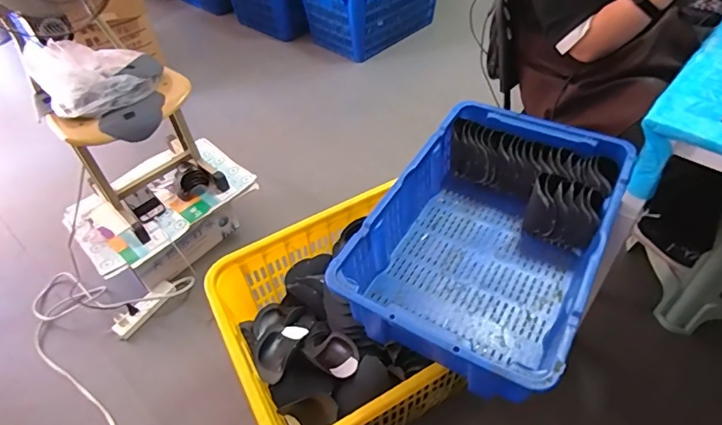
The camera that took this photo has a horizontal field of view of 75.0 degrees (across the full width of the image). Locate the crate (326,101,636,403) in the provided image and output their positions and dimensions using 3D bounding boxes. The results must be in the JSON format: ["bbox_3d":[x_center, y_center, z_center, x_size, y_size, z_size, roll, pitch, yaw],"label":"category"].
[{"bbox_3d":[0.286,0.038,1.031,0.423,0.169,0.673,23,53,24],"label":"crate"}]

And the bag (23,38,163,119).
[{"bbox_3d":[-0.682,-0.383,1.217,0.287,0.144,0.225,-29,51,-21],"label":"bag"}]

